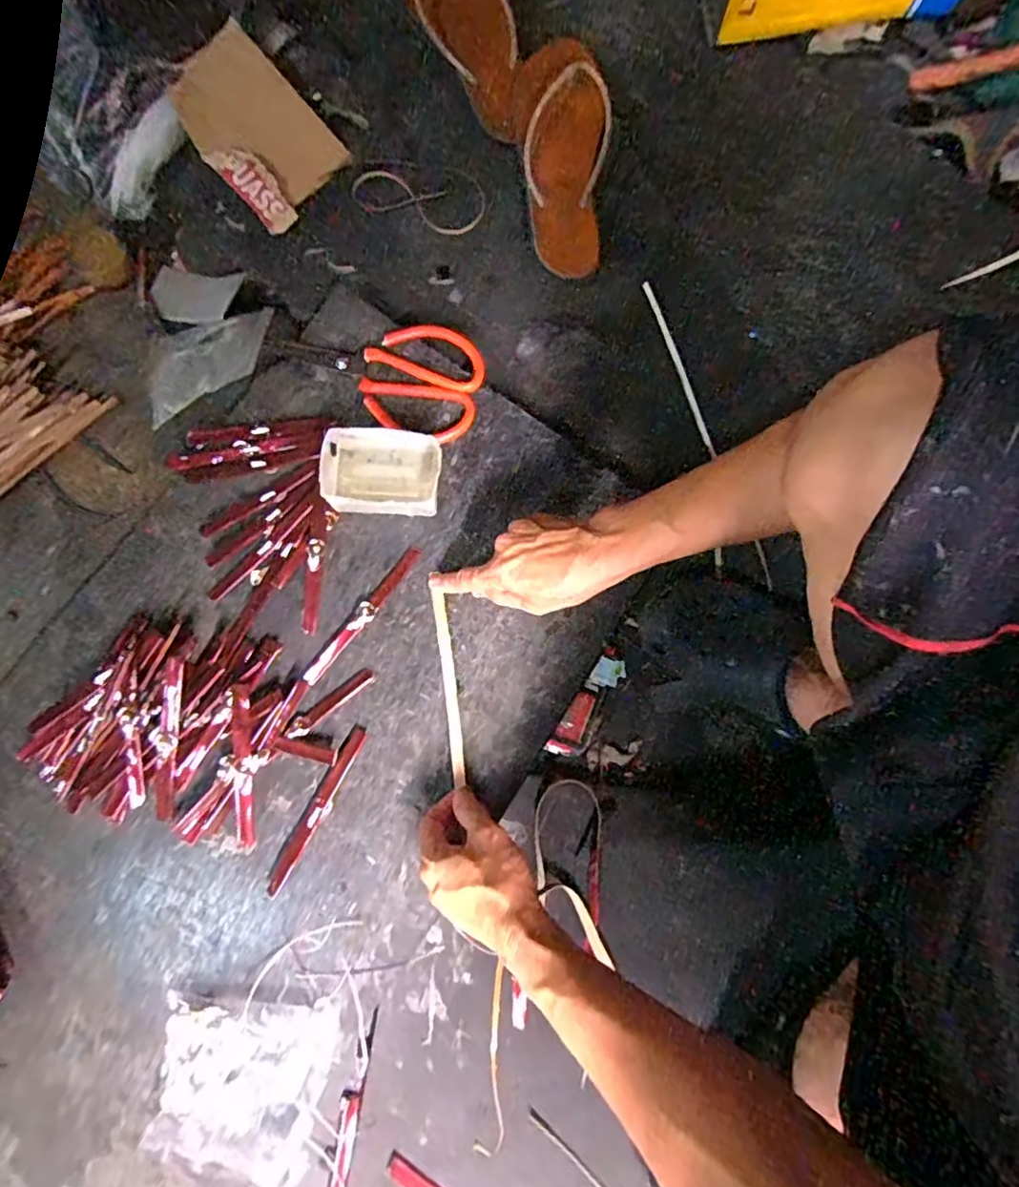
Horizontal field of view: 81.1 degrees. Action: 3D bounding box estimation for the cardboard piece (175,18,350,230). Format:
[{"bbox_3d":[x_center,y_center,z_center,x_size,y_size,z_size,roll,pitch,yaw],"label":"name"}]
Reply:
[{"bbox_3d":[-0.256,-0.472,0.606,0.153,0.014,0.117,45,80,-18],"label":"cardboard piece"}]

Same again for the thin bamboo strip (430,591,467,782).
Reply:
[{"bbox_3d":[-0.055,0.083,0.540,0.012,0.010,0.170,-7,82,-1],"label":"thin bamboo strip"}]

